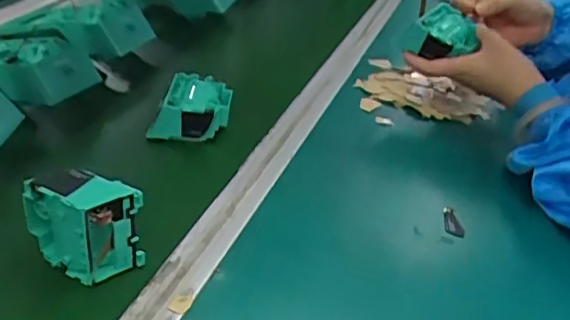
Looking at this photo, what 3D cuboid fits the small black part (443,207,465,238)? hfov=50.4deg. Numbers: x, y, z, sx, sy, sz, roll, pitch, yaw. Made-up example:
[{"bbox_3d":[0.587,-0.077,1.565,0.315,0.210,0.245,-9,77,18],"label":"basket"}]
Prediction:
[{"bbox_3d":[0.153,0.058,0.551,0.018,0.007,0.041,9,34,2],"label":"small black part"}]

